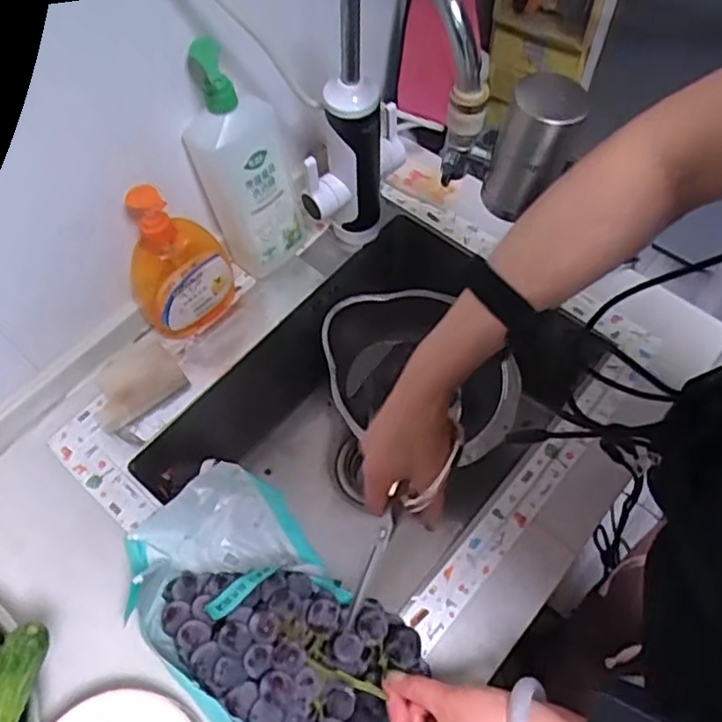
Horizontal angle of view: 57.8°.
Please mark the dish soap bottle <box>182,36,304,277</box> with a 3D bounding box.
[{"bbox_3d":[-0.119,-0.202,0.681,0.097,0.255,0.062,-26,59,-11],"label":"dish soap bottle"}]

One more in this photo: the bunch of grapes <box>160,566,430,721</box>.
[{"bbox_3d":[-0.064,0.232,0.524,0.198,0.066,0.118,16,60,11],"label":"bunch of grapes"}]

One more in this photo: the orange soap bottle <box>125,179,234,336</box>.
[{"bbox_3d":[-0.195,-0.108,0.688,0.108,0.177,0.060,-32,61,-14],"label":"orange soap bottle"}]

